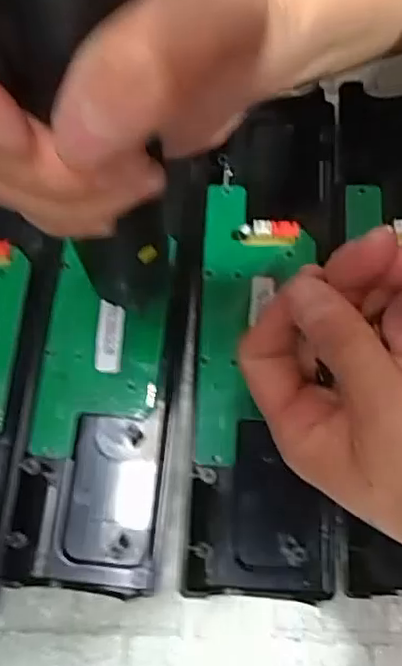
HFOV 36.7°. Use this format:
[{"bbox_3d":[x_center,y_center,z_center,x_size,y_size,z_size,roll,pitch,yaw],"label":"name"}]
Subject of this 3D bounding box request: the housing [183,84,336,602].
[{"bbox_3d":[0.031,-0.003,0.291,0.063,0.023,0.237,3,75,2],"label":"housing"}]

